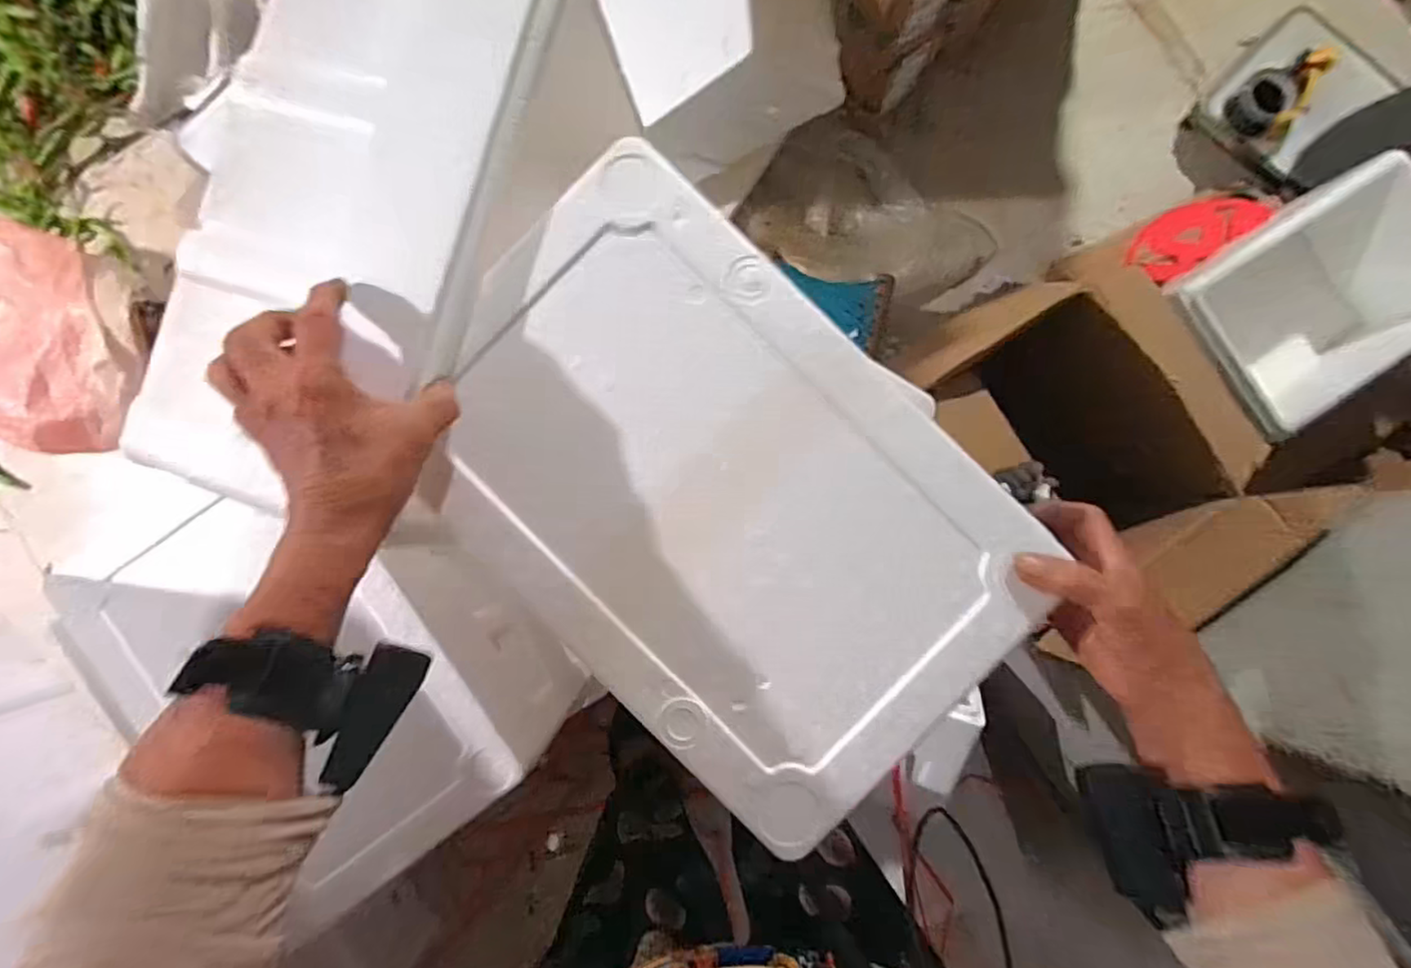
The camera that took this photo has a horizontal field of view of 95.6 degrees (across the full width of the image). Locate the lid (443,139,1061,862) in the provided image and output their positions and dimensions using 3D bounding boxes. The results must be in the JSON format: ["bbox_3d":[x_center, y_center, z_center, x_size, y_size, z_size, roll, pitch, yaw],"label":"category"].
[{"bbox_3d":[0.006,0.011,0.396,0.373,0.036,0.254,43,87,1],"label":"lid"}]

